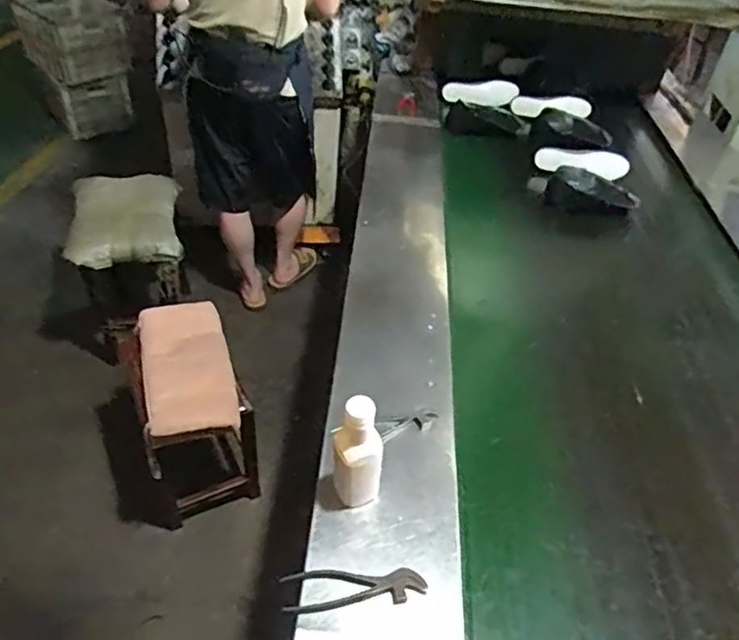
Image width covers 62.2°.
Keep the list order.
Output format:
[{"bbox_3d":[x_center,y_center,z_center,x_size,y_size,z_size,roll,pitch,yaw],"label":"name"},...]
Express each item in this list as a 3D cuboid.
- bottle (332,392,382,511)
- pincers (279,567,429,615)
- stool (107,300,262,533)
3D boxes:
[{"bbox_3d":[-0.017,0.194,0.875,0.073,0.192,0.054,8,43,1],"label":"bottle"},{"bbox_3d":[-0.021,0.358,0.825,0.189,0.015,0.058,-1,43,-9],"label":"pincers"},{"bbox_3d":[-0.461,0.246,1.579,0.249,0.410,0.386,-16,46,-23],"label":"stool"}]

